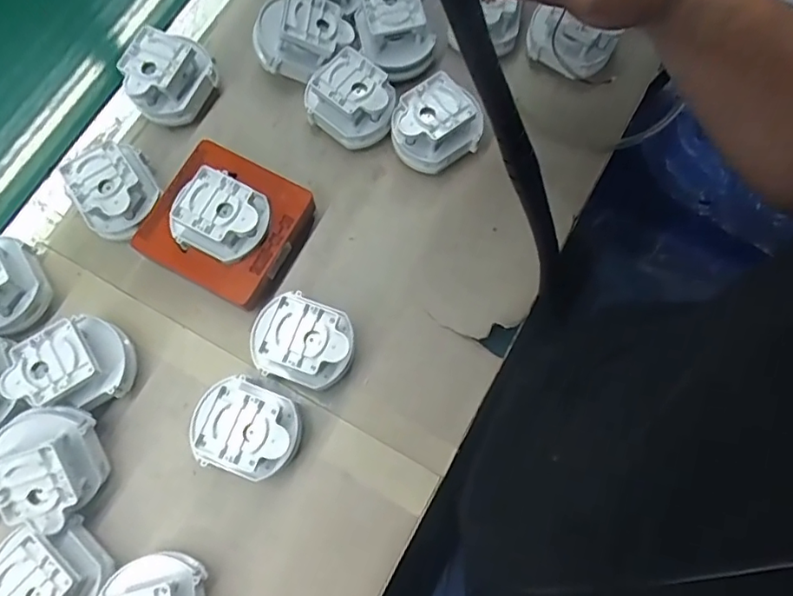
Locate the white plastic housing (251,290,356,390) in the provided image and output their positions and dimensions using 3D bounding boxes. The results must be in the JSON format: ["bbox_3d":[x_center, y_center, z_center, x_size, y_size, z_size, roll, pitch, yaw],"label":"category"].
[{"bbox_3d":[-0.064,0.030,0.393,0.069,0.049,0.057,23,77,6],"label":"white plastic housing"}]

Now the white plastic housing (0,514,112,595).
[{"bbox_3d":[-0.216,0.173,0.352,0.051,0.047,0.067,-43,79,-10],"label":"white plastic housing"}]

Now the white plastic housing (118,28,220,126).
[{"bbox_3d":[-0.178,-0.175,0.443,0.055,0.041,0.068,24,77,6],"label":"white plastic housing"}]

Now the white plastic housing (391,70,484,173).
[{"bbox_3d":[0.028,-0.129,0.433,0.058,0.055,0.053,-34,78,-8],"label":"white plastic housing"}]

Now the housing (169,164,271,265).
[{"bbox_3d":[-0.124,-0.059,0.398,0.058,0.026,0.057,26,77,6],"label":"housing"}]

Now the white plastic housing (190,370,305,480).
[{"bbox_3d":[-0.099,0.088,0.380,0.067,0.049,0.055,26,77,7],"label":"white plastic housing"}]

